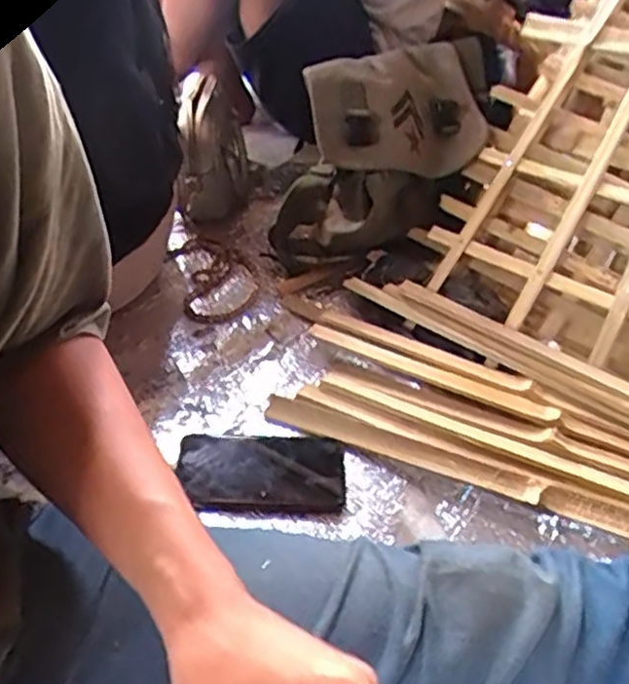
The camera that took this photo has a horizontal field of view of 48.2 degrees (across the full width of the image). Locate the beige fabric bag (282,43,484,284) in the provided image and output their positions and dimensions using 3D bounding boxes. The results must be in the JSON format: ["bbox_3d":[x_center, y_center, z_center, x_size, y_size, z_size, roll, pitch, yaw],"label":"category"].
[{"bbox_3d":[0.107,-0.296,0.884,0.243,0.060,0.182,-14,82,-30],"label":"beige fabric bag"}]

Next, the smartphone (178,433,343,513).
[{"bbox_3d":[-0.052,0.121,0.670,0.155,0.017,0.084,1,45,-3],"label":"smartphone"}]

